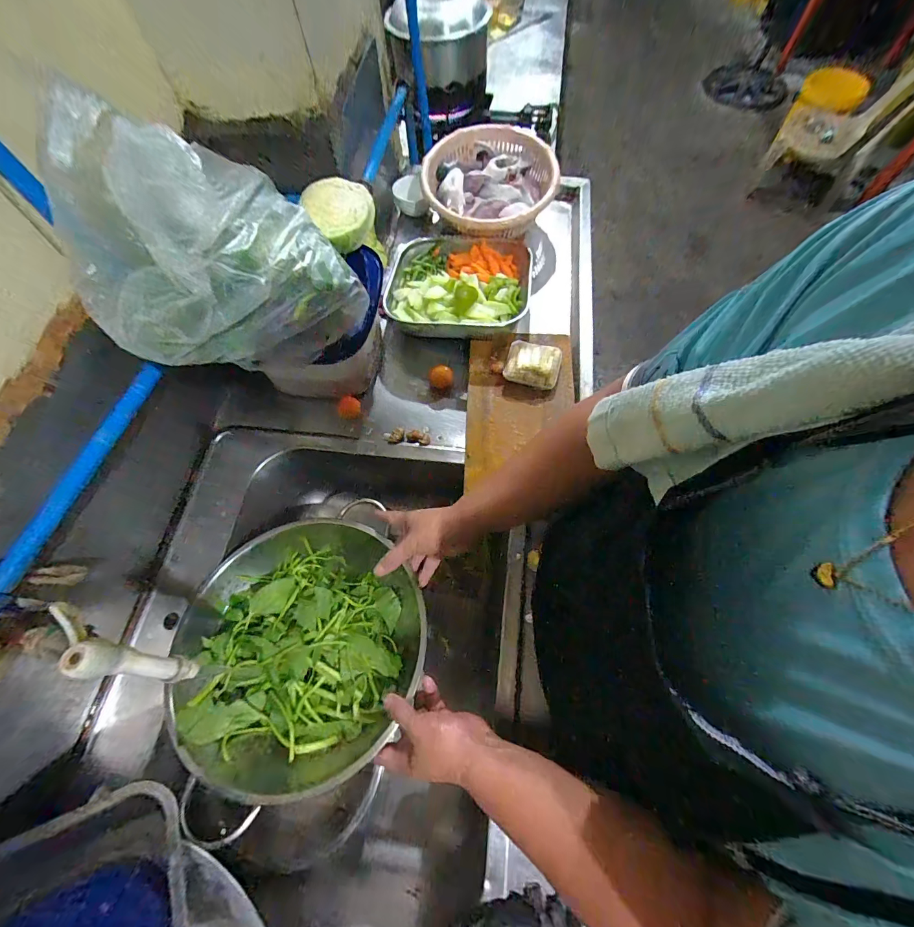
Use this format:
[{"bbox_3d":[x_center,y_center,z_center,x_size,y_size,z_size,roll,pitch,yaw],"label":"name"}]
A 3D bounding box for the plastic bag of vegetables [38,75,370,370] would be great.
[{"bbox_3d":[-0.247,-0.211,0.385,0.180,0.224,0.224,31,71,14],"label":"plastic bag of vegetables"}]

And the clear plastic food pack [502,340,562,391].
[{"bbox_3d":[0.132,-0.175,0.673,0.091,0.029,0.087,12,68,7],"label":"clear plastic food pack"}]

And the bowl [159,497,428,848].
[{"bbox_3d":[-0.206,0.237,0.525,0.314,0.097,0.311,-1,67,2],"label":"bowl"}]

